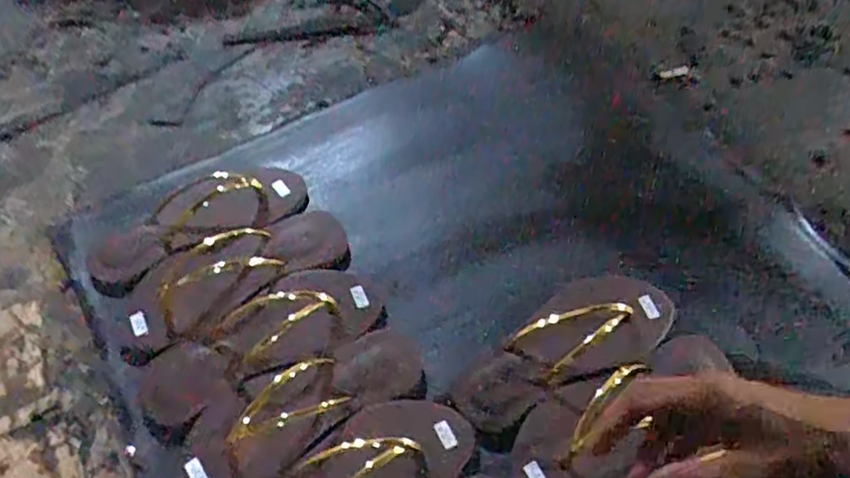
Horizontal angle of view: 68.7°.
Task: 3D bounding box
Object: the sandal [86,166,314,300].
[{"bbox_3d":[-0.252,-0.022,0.694,0.244,0.033,0.104,-24,56,-13],"label":"sandal"}]

